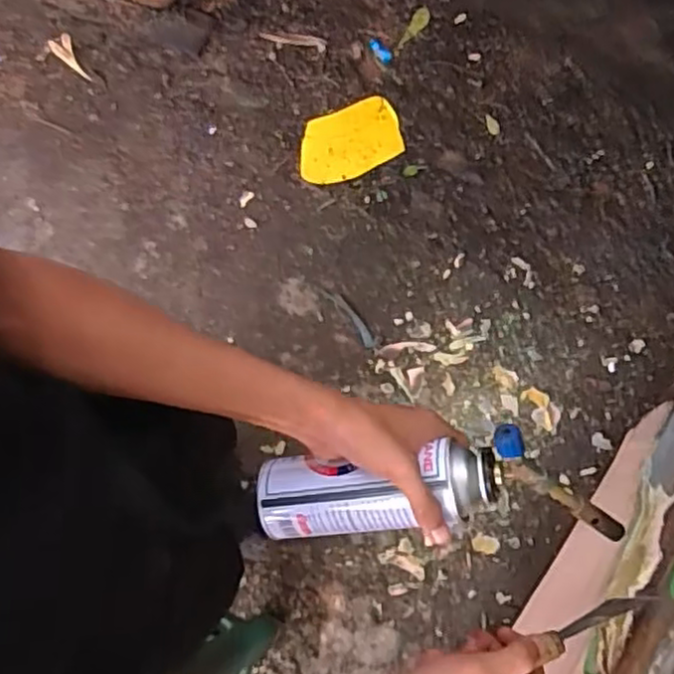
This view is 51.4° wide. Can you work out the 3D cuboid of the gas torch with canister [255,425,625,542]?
[{"bbox_3d":[0.072,0.120,0.540,0.274,0.095,0.073,-6,75,11],"label":"gas torch with canister"}]

